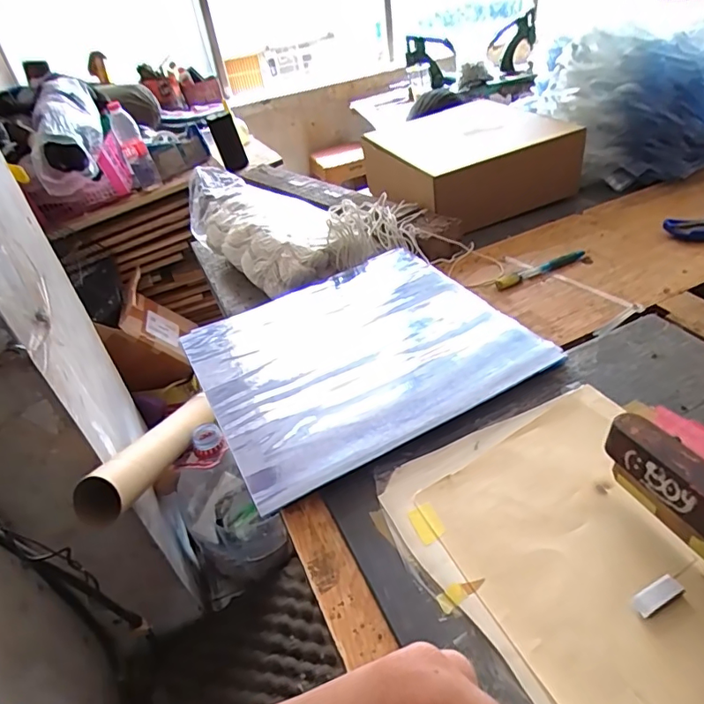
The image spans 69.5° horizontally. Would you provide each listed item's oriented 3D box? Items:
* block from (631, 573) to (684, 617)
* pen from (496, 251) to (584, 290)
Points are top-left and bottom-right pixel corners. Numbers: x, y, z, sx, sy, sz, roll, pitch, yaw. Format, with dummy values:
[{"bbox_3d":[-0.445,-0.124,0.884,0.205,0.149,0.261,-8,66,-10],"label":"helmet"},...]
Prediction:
[{"bbox_3d":[0.188,0.151,0.312,0.032,0.006,0.013,-22,40,-18],"label":"block"},{"bbox_3d":[0.234,-0.103,0.630,0.127,0.011,0.013,-21,40,-17],"label":"pen"}]

